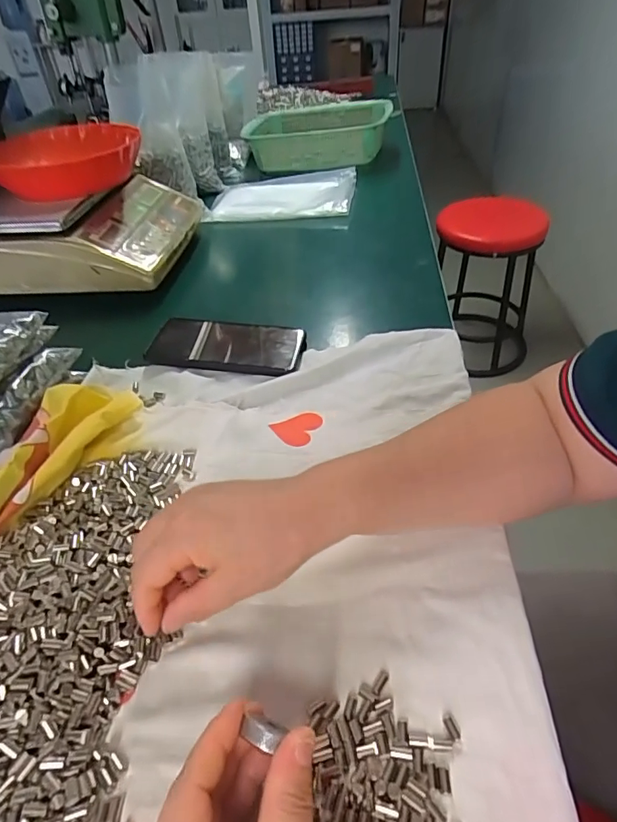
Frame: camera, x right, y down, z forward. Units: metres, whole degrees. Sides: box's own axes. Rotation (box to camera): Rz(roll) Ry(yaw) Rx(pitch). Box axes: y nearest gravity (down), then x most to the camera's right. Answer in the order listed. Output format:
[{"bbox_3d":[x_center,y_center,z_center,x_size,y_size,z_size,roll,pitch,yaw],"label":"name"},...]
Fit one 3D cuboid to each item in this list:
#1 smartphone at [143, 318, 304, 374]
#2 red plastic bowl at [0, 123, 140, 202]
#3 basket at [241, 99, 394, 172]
[{"bbox_3d":[-0.088,-0.073,0.523,0.160,0.016,0.075,7,43,11],"label":"smartphone"},{"bbox_3d":[-0.322,-0.347,0.673,0.171,0.055,0.171,-2,42,2],"label":"red plastic bowl"},{"bbox_3d":[0.027,-0.588,1.025,0.284,0.101,0.219,7,43,12],"label":"basket"}]

